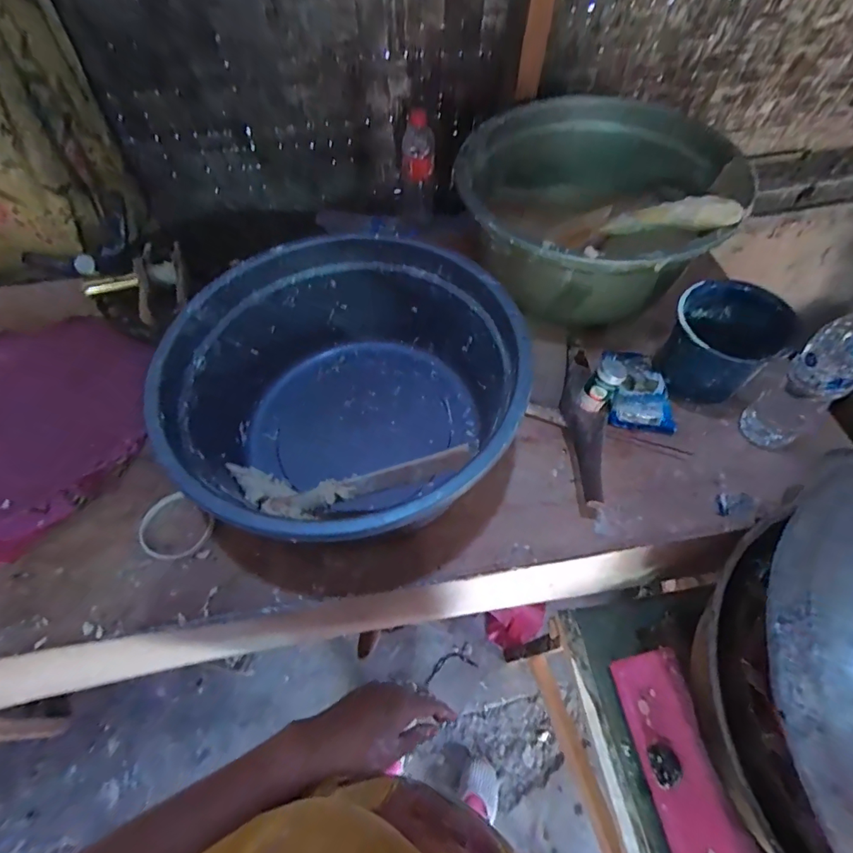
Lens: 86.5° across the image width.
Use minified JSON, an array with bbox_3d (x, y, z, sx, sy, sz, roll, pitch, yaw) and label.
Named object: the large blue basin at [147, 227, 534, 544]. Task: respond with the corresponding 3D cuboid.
[{"bbox_3d":[-0.096,-0.037,0.576,0.402,0.187,0.392,1,59,-1],"label":"large blue basin"}]

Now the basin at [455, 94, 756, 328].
[{"bbox_3d":[0.262,-0.354,0.749,0.390,0.197,0.416,1,59,-1],"label":"basin"}]

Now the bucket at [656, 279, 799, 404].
[{"bbox_3d":[0.403,-0.120,0.622,0.135,0.119,0.131,1,59,-1],"label":"bucket"}]

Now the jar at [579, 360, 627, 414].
[{"bbox_3d":[0.231,-0.054,0.597,0.039,0.061,0.041,39,65,19],"label":"jar"}]

